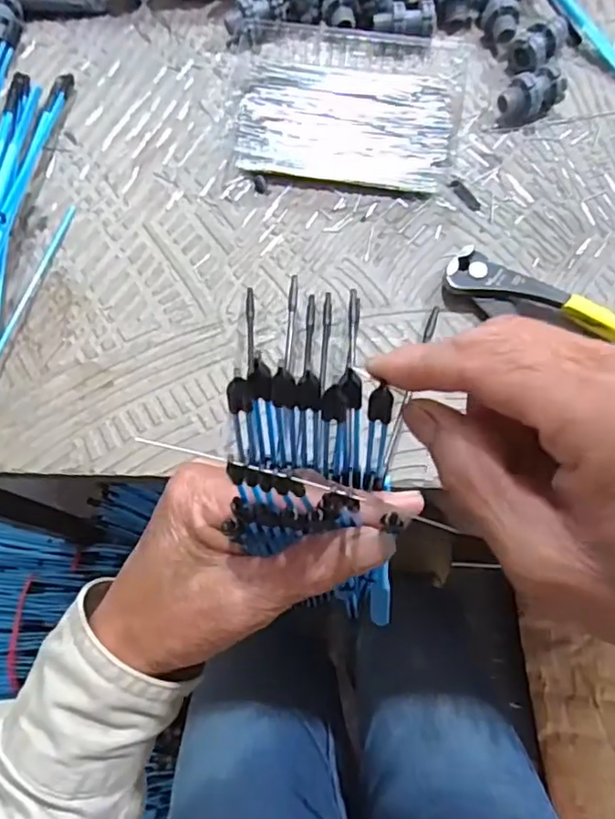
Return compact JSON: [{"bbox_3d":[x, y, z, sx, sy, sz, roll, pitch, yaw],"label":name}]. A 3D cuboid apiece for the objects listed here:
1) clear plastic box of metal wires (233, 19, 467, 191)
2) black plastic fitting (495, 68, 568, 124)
[{"bbox_3d":[0.025,-0.194,0.387,0.140,0.007,0.118,9,72,5],"label":"clear plastic box of metal wires"},{"bbox_3d":[0.134,-0.189,0.372,0.037,0.022,0.020,-23,72,-6],"label":"black plastic fitting"}]

